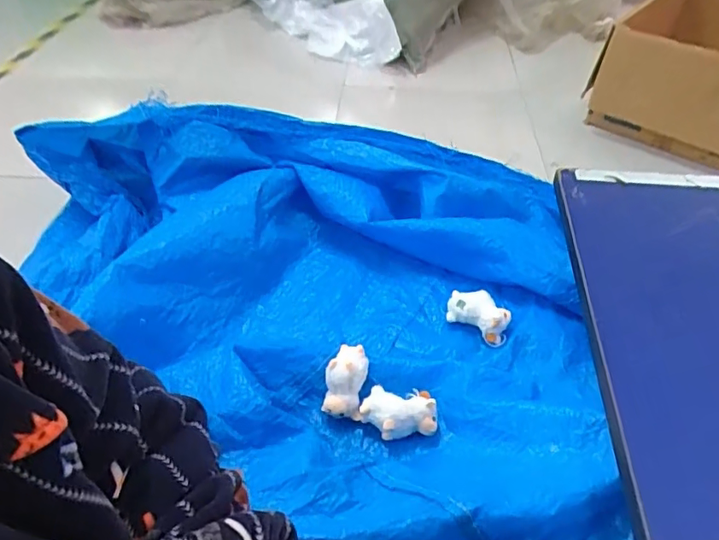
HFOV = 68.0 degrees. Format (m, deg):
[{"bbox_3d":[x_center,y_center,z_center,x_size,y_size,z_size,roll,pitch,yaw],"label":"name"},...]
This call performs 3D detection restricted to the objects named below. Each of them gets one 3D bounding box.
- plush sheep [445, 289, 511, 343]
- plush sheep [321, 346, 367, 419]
[{"bbox_3d":[0.235,0.085,1.052,0.124,0.056,0.065,27,51,25],"label":"plush sheep"},{"bbox_3d":[-0.022,0.191,0.918,0.069,0.075,0.109,6,45,7],"label":"plush sheep"}]

